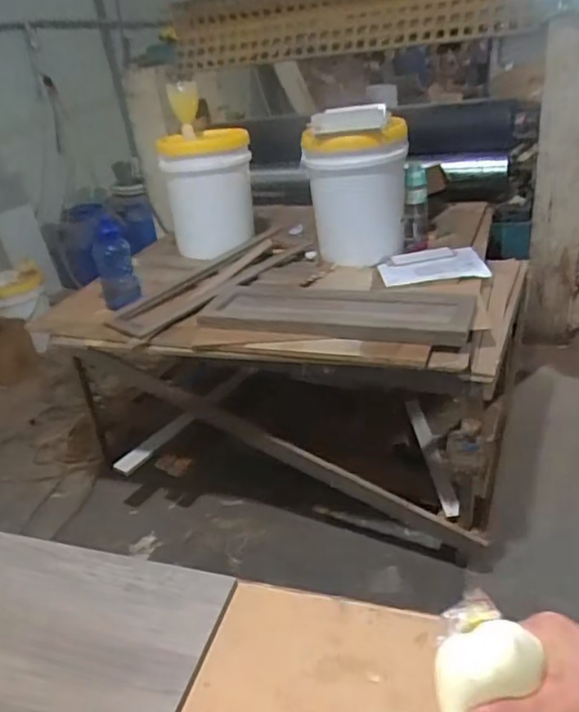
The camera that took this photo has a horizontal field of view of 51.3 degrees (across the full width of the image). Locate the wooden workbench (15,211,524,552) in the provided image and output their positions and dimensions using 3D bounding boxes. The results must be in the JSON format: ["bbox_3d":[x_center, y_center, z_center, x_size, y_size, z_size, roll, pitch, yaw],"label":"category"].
[{"bbox_3d":[0.048,-0.026,1.994,1.273,0.616,0.951,7,33,23],"label":"wooden workbench"}]

